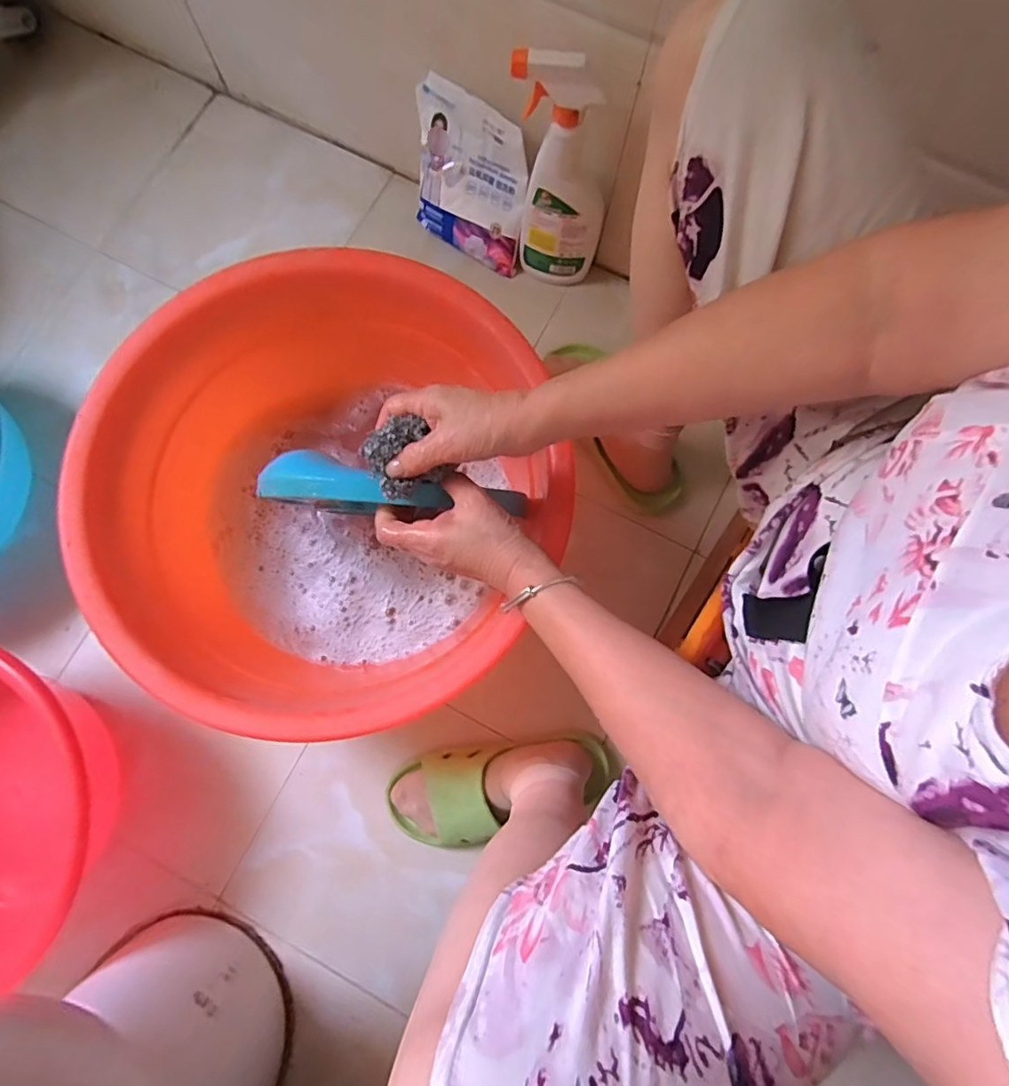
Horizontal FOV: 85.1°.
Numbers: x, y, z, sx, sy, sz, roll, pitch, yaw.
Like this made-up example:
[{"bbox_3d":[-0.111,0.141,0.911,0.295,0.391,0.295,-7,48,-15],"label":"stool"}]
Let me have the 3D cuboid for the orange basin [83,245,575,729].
[{"bbox_3d":[-0.165,-0.048,0.572,0.415,0.169,0.433,0,78,-1],"label":"orange basin"}]

